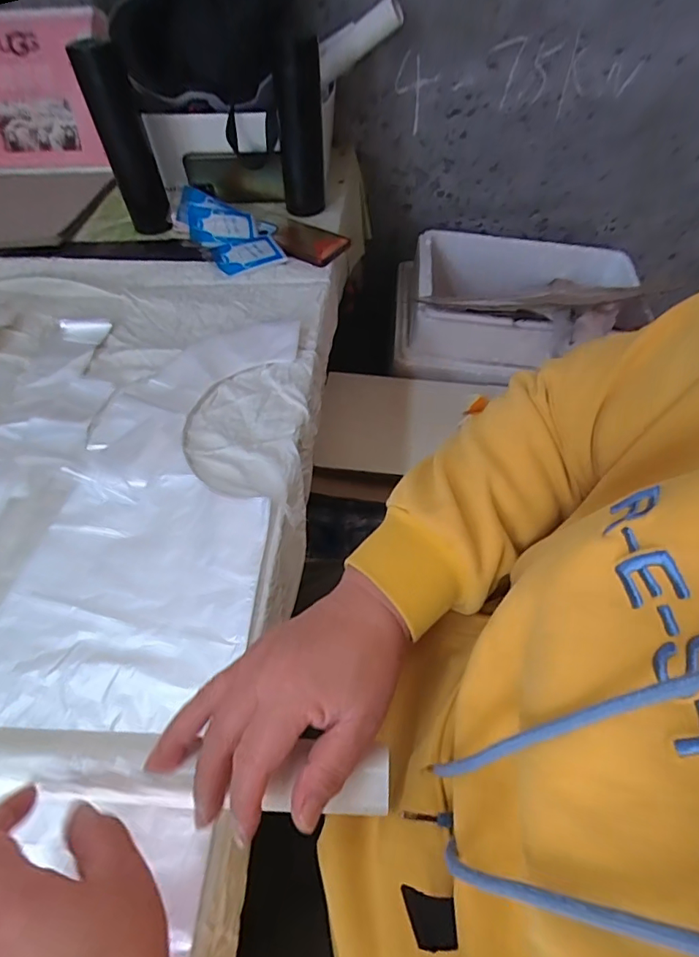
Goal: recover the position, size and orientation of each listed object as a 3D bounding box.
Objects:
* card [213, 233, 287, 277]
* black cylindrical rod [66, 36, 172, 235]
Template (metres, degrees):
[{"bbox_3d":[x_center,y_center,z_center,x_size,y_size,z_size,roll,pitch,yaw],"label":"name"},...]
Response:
[{"bbox_3d":[-0.142,-0.314,0.676,0.089,0.010,0.068,-24,64,-15],"label":"card"},{"bbox_3d":[-0.305,-0.458,0.667,0.059,0.215,0.068,-18,56,-12],"label":"black cylindrical rod"}]

